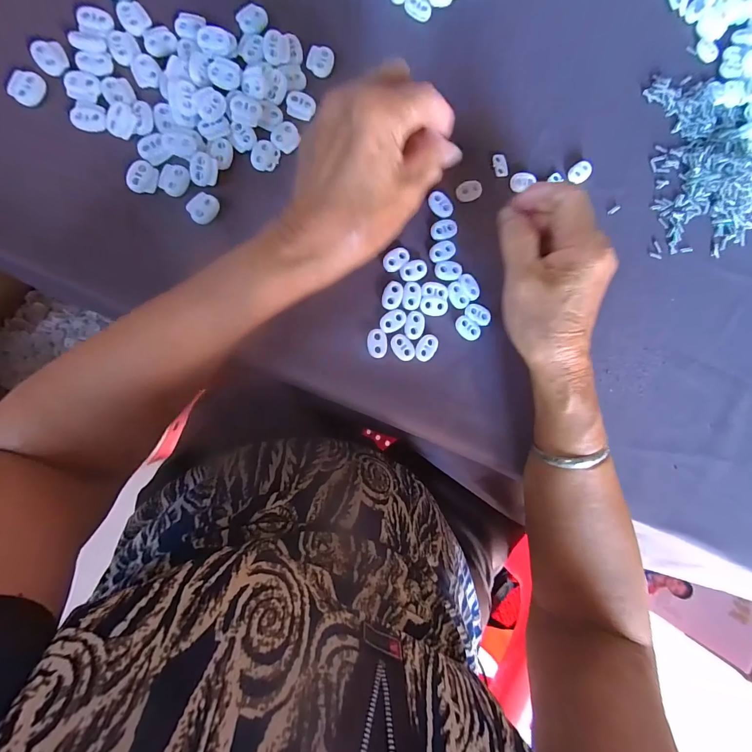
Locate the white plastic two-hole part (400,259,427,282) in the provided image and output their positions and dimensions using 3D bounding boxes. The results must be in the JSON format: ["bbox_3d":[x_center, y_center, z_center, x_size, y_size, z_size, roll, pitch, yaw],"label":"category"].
[{"bbox_3d":[0.031,-0.085,0.296,0.022,0.004,0.016,-21,93,-10],"label":"white plastic two-hole part"}]

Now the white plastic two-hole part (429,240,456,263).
[{"bbox_3d":[0.055,-0.102,0.303,0.023,0.004,0.015,-17,92,-10],"label":"white plastic two-hole part"}]

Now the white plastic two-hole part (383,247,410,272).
[{"bbox_3d":[0.016,-0.093,0.295,0.023,0.004,0.015,-39,95,-8],"label":"white plastic two-hole part"}]

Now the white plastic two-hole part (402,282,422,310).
[{"bbox_3d":[0.029,-0.064,0.296,0.014,0.004,0.022,9,88,-10],"label":"white plastic two-hole part"}]

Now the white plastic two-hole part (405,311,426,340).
[{"bbox_3d":[0.032,-0.040,0.296,0.015,0.004,0.022,13,87,-9],"label":"white plastic two-hole part"}]

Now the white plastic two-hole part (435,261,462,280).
[{"bbox_3d":[0.059,-0.086,0.303,0.021,0.004,0.015,0,89,-10],"label":"white plastic two-hole part"}]

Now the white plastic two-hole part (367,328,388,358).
[{"bbox_3d":[0.001,-0.025,0.292,0.015,0.004,0.022,-2,89,-10],"label":"white plastic two-hole part"}]

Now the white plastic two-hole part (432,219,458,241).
[{"bbox_3d":[0.056,-0.120,0.304,0.022,0.004,0.016,-11,91,-10],"label":"white plastic two-hole part"}]

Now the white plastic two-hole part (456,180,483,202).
[{"bbox_3d":[0.077,-0.153,0.308,0.023,0.006,0.015,-10,91,-10],"label":"white plastic two-hole part"}]

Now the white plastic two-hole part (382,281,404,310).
[{"bbox_3d":[0.014,-0.064,0.294,0.015,0.004,0.023,18,86,-9],"label":"white plastic two-hole part"}]

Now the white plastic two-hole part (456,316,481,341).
[{"bbox_3d":[0.076,-0.039,0.304,0.022,0.004,0.015,36,83,-7],"label":"white plastic two-hole part"}]

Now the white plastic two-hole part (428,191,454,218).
[{"bbox_3d":[0.053,-0.140,0.303,0.015,0.004,0.022,-43,96,-8],"label":"white plastic two-hole part"}]

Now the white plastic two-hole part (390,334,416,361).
[{"bbox_3d":[0.022,-0.023,0.295,0.015,0.004,0.023,-45,96,-8],"label":"white plastic two-hole part"}]

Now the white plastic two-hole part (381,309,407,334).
[{"bbox_3d":[0.014,-0.044,0.294,0.023,0.004,0.015,-33,95,-9],"label":"white plastic two-hole part"}]

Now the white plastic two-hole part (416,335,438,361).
[{"bbox_3d":[0.041,-0.022,0.299,0.016,0.004,0.023,29,84,-8],"label":"white plastic two-hole part"}]

